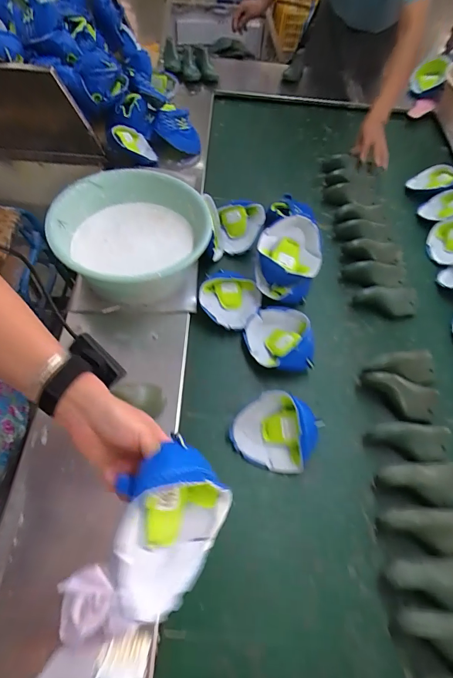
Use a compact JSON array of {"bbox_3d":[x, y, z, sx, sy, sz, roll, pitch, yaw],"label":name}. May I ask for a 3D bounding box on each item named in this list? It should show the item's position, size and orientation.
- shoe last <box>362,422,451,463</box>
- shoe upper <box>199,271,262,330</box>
[{"bbox_3d":[0.326,0.178,0.636,0.148,0.052,0.069,5,58,-3],"label":"shoe last"},{"bbox_3d":[0.007,-0.083,0.757,0.112,0.049,0.118,2,58,-4],"label":"shoe upper"}]

